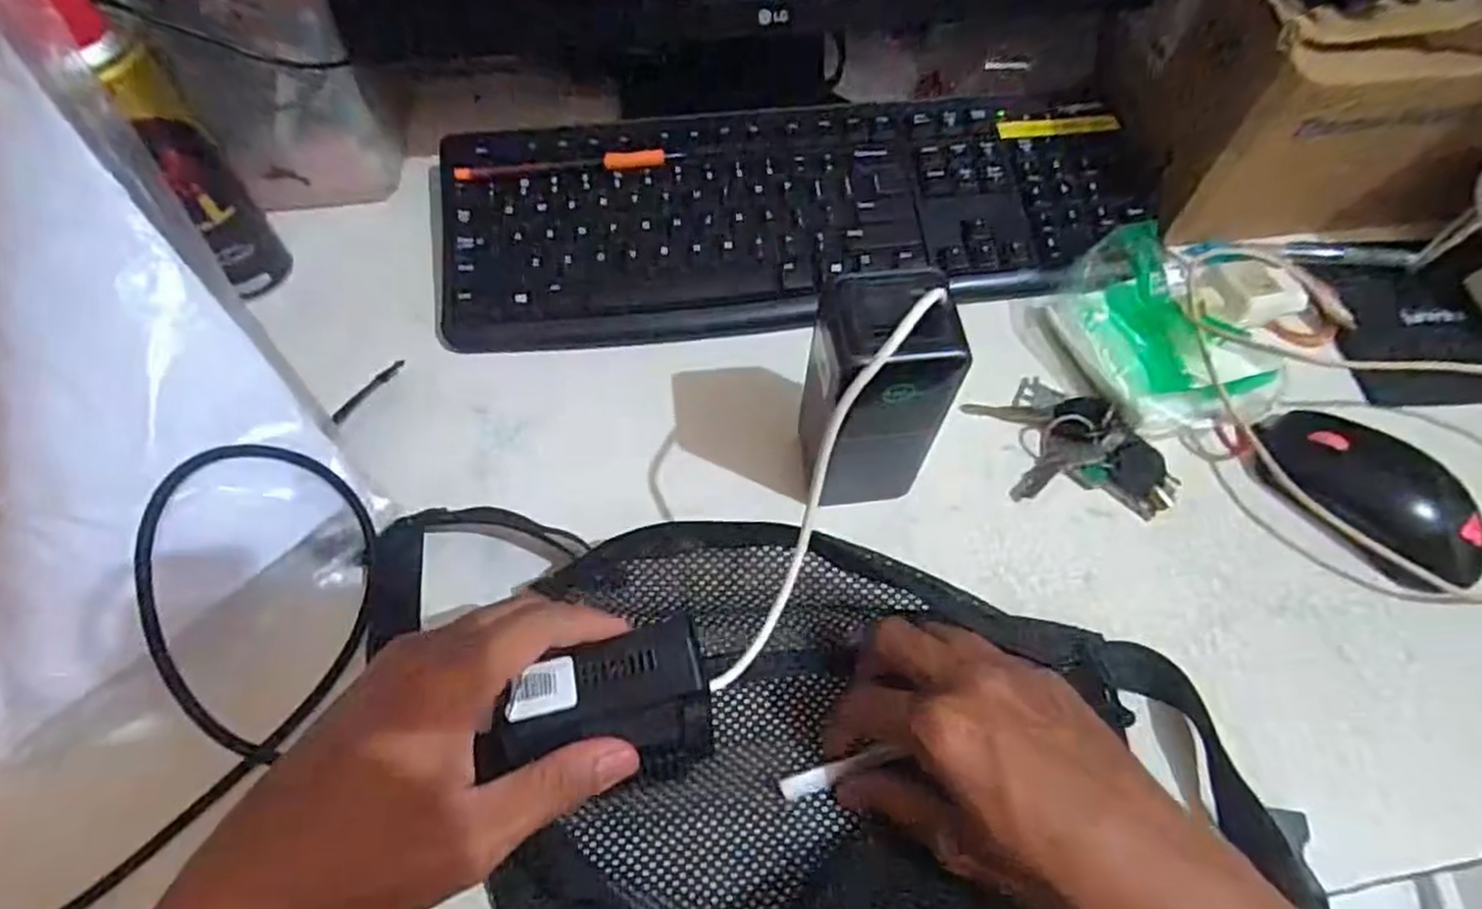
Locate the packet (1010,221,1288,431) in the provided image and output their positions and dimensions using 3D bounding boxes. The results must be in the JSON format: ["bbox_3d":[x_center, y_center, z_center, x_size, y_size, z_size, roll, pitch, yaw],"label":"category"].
[{"bbox_3d":[0.231,-0.069,0.424,0.098,0.027,0.121,-18,69,-9],"label":"packet"}]

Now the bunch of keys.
[{"bbox_3d":[0.179,0.000,0.412,0.072,0.021,0.103,-33,68,-17],"label":"bunch of keys"}]

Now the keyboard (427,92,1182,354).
[{"bbox_3d":[0.036,-0.156,0.471,0.429,0.028,0.149,-8,68,-5],"label":"keyboard"}]

